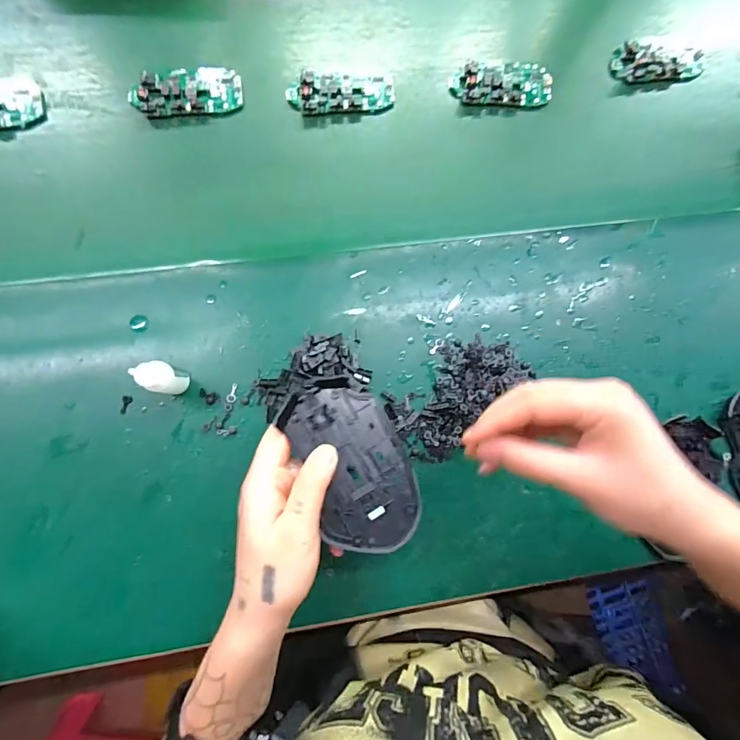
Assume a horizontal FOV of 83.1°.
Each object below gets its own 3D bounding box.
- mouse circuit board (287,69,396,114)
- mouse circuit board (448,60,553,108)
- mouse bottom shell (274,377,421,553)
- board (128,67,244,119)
[{"bbox_3d":[-0.026,-0.258,0.388,0.098,0.017,0.037,-5,82,-5],"label":"mouse circuit board"},{"bbox_3d":[0.128,-0.277,0.405,0.098,0.008,0.047,-5,82,-5],"label":"mouse circuit board"},{"bbox_3d":[-0.010,0.061,0.279,0.068,0.009,0.116,-24,84,-7],"label":"mouse bottom shell"},{"bbox_3d":[-0.167,-0.254,0.380,0.097,0.010,0.046,-8,82,-5],"label":"board"}]

